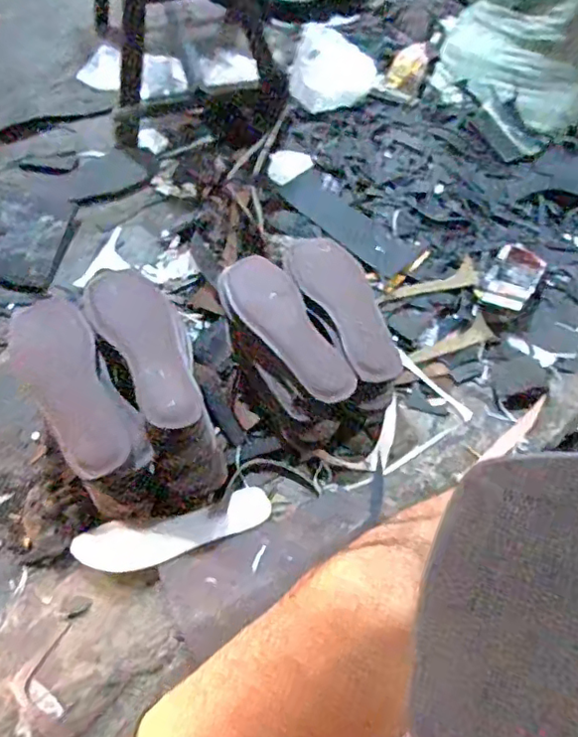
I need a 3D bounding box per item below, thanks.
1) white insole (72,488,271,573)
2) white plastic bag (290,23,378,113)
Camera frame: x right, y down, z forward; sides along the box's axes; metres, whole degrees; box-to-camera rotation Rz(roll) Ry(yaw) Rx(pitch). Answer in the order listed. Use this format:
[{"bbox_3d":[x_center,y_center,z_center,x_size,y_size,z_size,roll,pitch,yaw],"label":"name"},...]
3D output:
[{"bbox_3d":[-0.136,0.194,0.675,0.229,0.012,0.070,-14,44,-5],"label":"white insole"},{"bbox_3d":[0.085,-0.550,1.075,0.158,0.073,0.194,6,59,3],"label":"white plastic bag"}]

